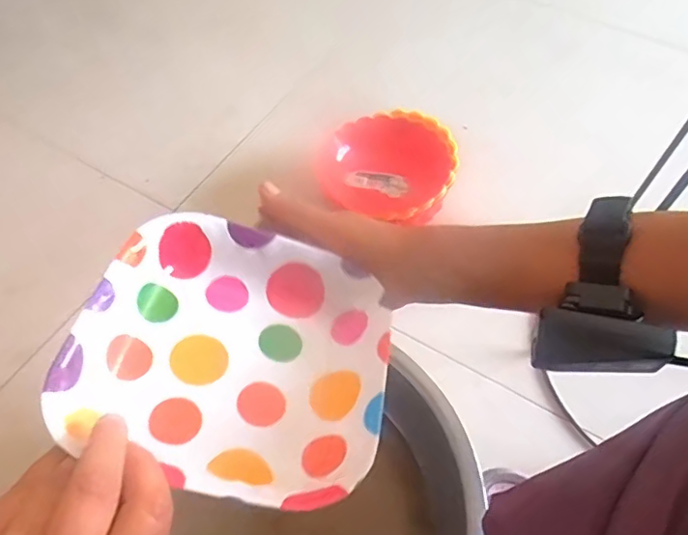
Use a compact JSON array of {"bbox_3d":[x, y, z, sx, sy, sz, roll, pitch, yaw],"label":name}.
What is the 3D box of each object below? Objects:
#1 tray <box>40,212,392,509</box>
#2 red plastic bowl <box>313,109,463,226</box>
[{"bbox_3d":[-0.062,0.050,0.327,0.170,0.036,0.168,17,49,-6],"label":"tray"},{"bbox_3d":[0.069,-0.147,0.798,0.182,0.059,0.191,0,58,0],"label":"red plastic bowl"}]

